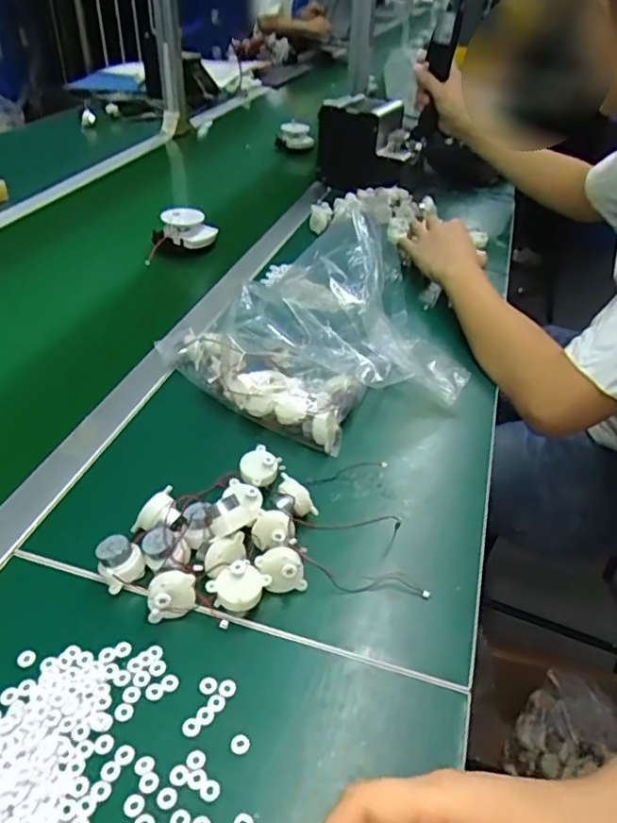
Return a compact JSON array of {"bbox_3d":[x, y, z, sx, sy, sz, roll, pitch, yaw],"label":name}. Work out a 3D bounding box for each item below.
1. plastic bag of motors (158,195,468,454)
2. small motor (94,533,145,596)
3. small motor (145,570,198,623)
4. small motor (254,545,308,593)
[{"bbox_3d":[0.008,-0.090,0.634,0.255,0.137,0.230,-21,44,-27],"label":"plastic bag of motors"},{"bbox_3d":[-0.137,0.112,0.441,0.031,0.032,0.031,2,37,-2],"label":"small motor"},{"bbox_3d":[-0.095,0.131,0.421,0.034,0.031,0.024,-7,40,-12],"label":"small motor"},{"bbox_3d":[-0.020,0.117,0.444,0.034,0.026,0.032,-7,75,-9],"label":"small motor"}]

